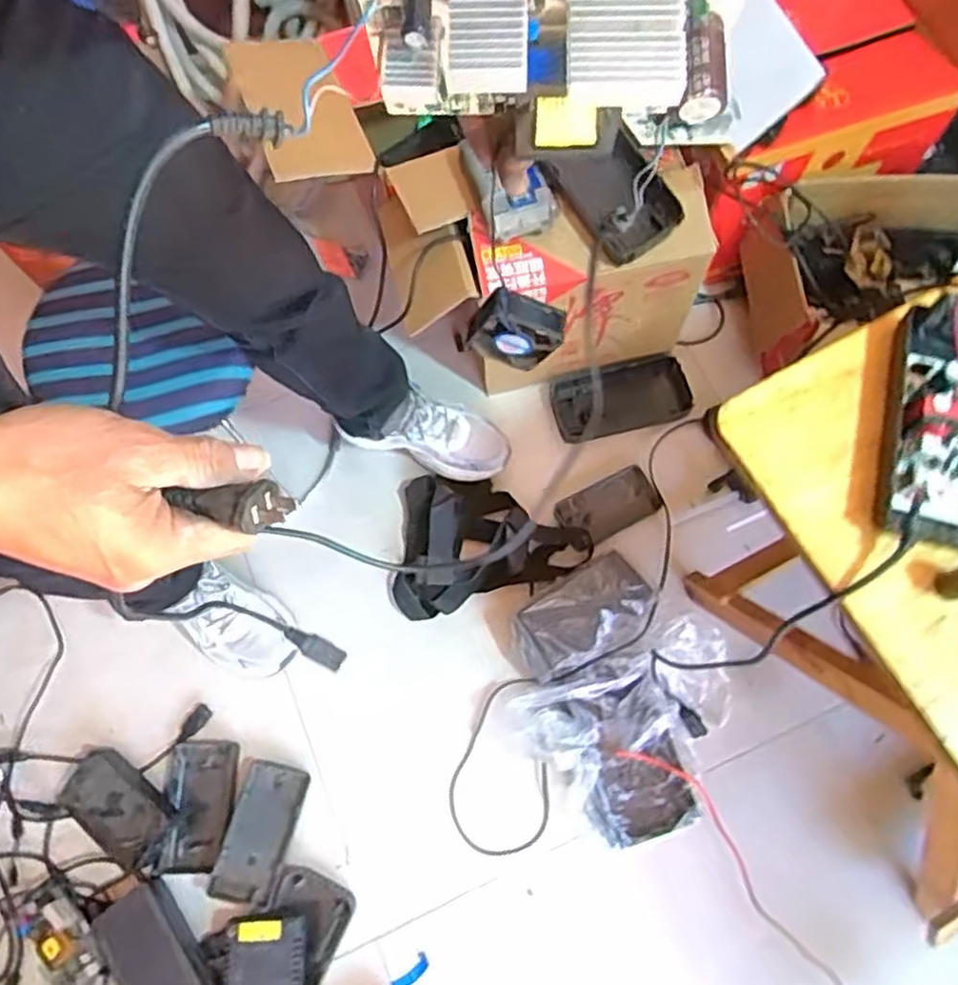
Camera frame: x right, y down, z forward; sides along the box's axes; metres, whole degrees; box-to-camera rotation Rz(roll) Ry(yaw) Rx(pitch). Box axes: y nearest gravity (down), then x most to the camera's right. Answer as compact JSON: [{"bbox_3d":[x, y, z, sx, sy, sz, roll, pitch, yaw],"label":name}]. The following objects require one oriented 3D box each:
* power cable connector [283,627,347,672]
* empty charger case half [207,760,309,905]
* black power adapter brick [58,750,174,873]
[{"bbox_3d":[-0.165,0.155,0.707,0.067,0.013,0.025,36,73,-17],"label":"power cable connector"},{"bbox_3d":[-0.285,0.442,0.923,0.083,0.017,0.164,11,59,6],"label":"empty charger case half"},{"bbox_3d":[-0.482,0.417,0.940,0.158,0.038,0.085,35,75,13],"label":"black power adapter brick"}]

